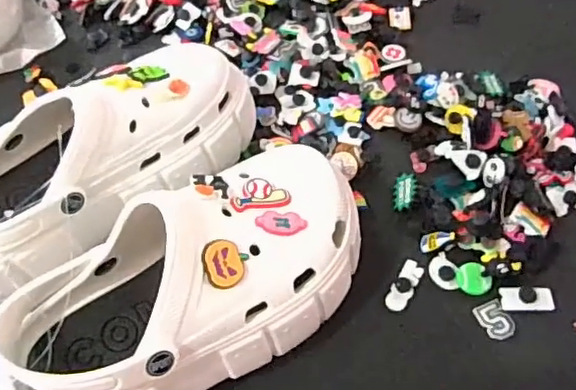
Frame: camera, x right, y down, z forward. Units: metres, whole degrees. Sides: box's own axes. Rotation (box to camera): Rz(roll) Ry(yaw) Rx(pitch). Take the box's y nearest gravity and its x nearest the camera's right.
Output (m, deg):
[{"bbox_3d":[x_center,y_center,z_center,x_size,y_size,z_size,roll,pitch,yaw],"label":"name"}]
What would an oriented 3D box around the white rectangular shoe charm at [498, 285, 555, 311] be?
[{"bbox_3d":[0.163,0.069,0.391,0.035,0.008,0.017,-1,56,3],"label":"white rectangular shoe charm"}]

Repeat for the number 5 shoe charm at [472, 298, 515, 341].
[{"bbox_3d":[0.140,0.085,0.391,0.021,0.004,0.026,-26,58,-13],"label":"number 5 shoe charm"}]

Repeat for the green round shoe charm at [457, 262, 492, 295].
[{"bbox_3d":[0.128,0.059,0.402,0.020,0.005,0.024,-29,59,-15],"label":"green round shoe charm"}]

